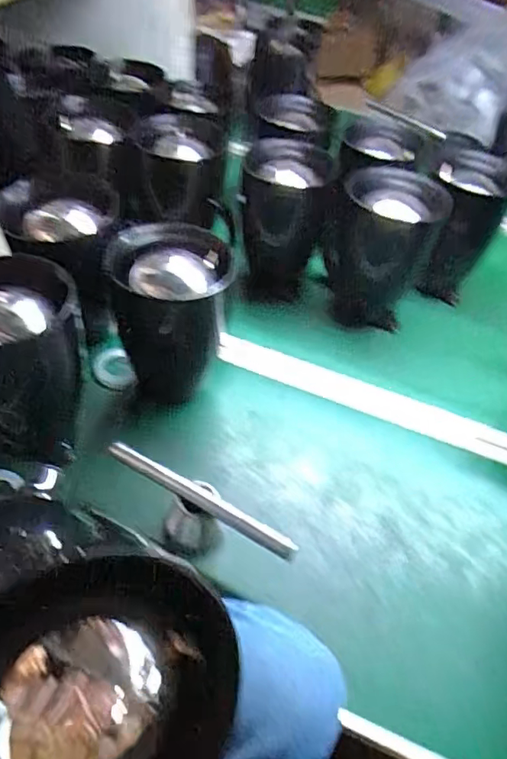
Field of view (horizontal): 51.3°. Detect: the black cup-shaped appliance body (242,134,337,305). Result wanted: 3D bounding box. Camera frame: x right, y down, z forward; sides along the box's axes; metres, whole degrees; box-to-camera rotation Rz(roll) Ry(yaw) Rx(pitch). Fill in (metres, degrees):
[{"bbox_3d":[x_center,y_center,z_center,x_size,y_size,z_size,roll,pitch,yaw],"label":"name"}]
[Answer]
[{"bbox_3d":[0.043,-0.231,0.811,0.124,0.228,0.121,9,47,2],"label":"black cup-shaped appliance body"}]

